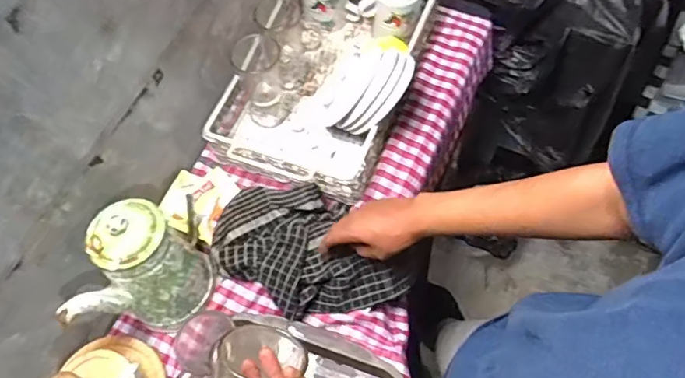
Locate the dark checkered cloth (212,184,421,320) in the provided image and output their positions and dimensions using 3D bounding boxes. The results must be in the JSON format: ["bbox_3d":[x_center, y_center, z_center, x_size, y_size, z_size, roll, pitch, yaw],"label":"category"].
[{"bbox_3d":[-0.045,0.096,0.761,0.275,0.056,0.169,28,68,17],"label":"dark checkered cloth"}]

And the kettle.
[{"bbox_3d":[-0.266,0.114,0.706,0.189,0.217,0.109,-41,67,-16],"label":"kettle"}]

